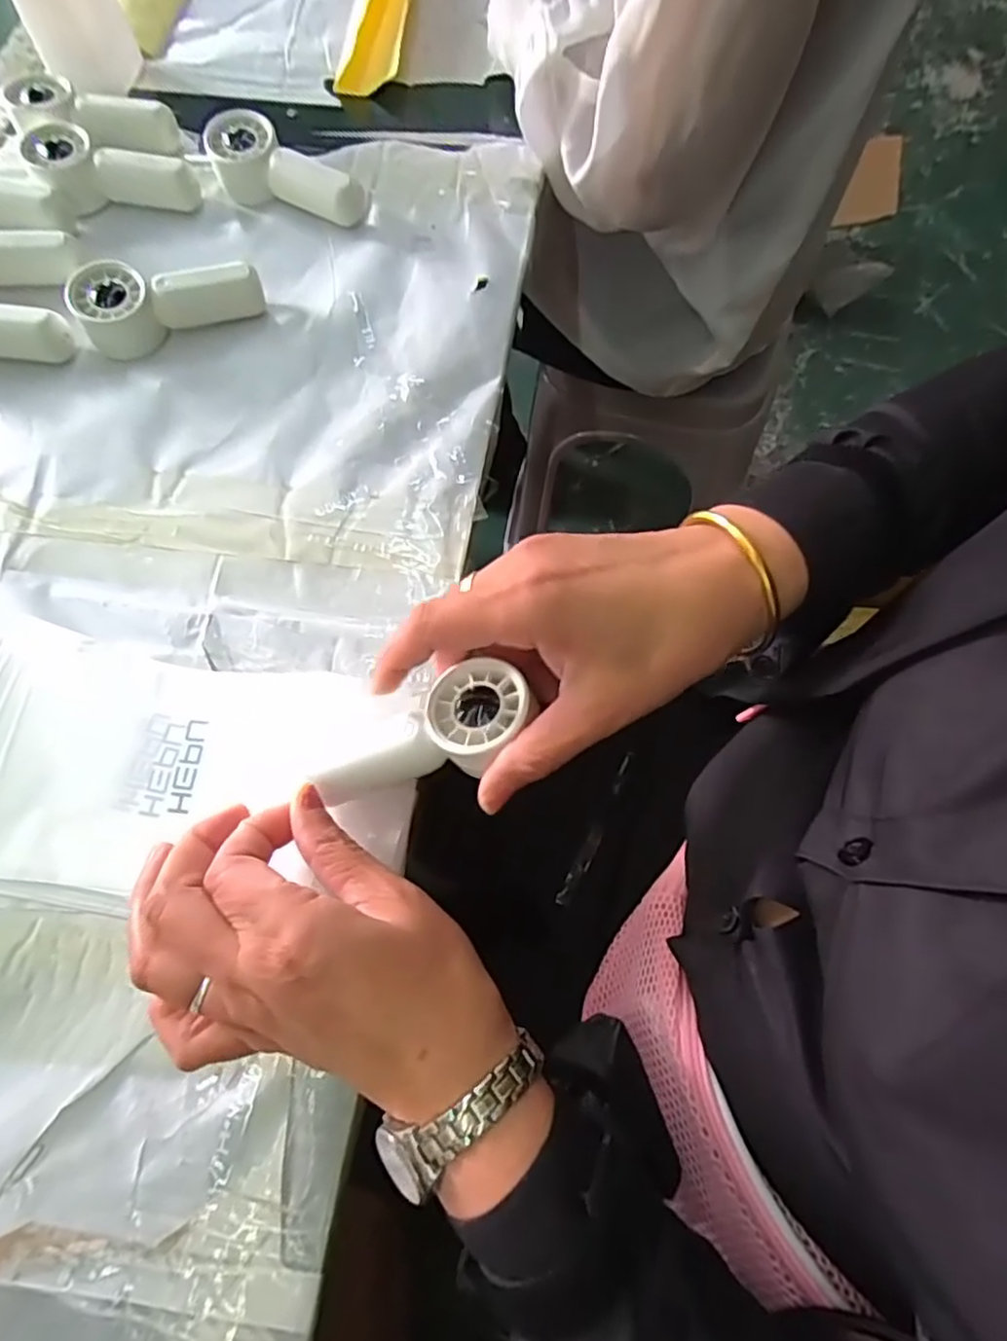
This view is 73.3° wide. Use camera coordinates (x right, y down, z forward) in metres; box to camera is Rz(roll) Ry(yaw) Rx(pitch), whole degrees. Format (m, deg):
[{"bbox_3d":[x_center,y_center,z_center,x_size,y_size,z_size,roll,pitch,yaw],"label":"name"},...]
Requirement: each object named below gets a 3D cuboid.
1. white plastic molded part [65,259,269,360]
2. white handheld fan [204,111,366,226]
[{"bbox_3d":[-0.210,-0.234,0.427,0.110,0.032,0.042,-11,70,-5],"label":"white plastic molded part"},{"bbox_3d":[-0.153,-0.336,0.463,0.112,0.033,0.045,37,73,12],"label":"white handheld fan"}]

